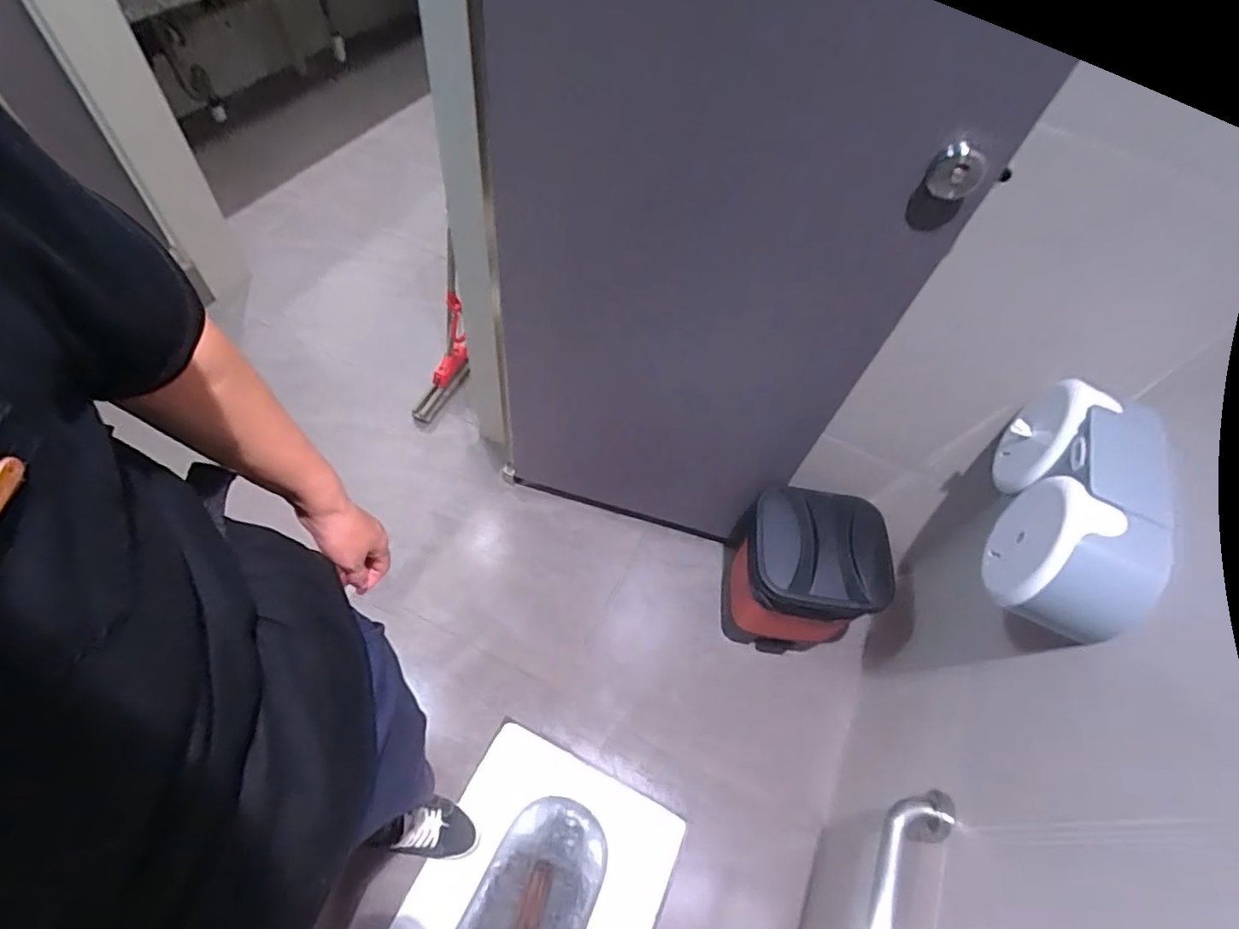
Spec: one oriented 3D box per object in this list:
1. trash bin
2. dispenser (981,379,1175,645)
[{"bbox_3d":[0.395,0.248,1.267,0.304,0.356,0.267,15,57,2],"label":"trash bin"},{"bbox_3d":[0.635,0.048,0.819,0.139,0.175,0.385,26,57,8],"label":"dispenser"}]

